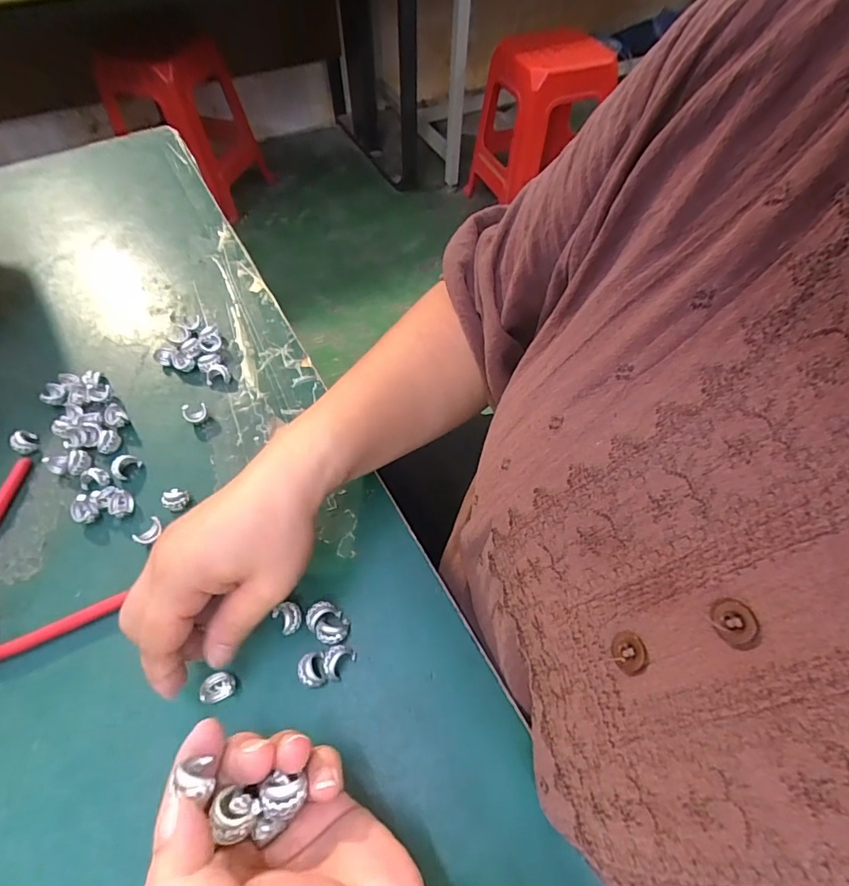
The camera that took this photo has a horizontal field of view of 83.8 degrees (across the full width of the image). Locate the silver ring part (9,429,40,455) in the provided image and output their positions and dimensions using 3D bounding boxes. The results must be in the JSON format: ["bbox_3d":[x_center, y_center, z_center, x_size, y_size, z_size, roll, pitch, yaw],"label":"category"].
[{"bbox_3d":[-0.291,-0.002,0.344,0.017,0.011,0.016,33,64,19],"label":"silver ring part"}]

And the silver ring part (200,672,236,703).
[{"bbox_3d":[-0.113,0.133,0.259,0.017,0.008,0.013,-20,60,-12],"label":"silver ring part"}]

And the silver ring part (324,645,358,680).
[{"bbox_3d":[-0.049,0.122,0.265,0.014,0.010,0.018,32,63,19],"label":"silver ring part"}]

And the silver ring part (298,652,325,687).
[{"bbox_3d":[-0.063,0.127,0.263,0.013,0.010,0.018,-17,59,-10],"label":"silver ring part"}]

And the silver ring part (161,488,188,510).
[{"bbox_3d":[-0.167,0.038,0.317,0.015,0.011,0.014,0,58,0],"label":"silver ring part"}]

